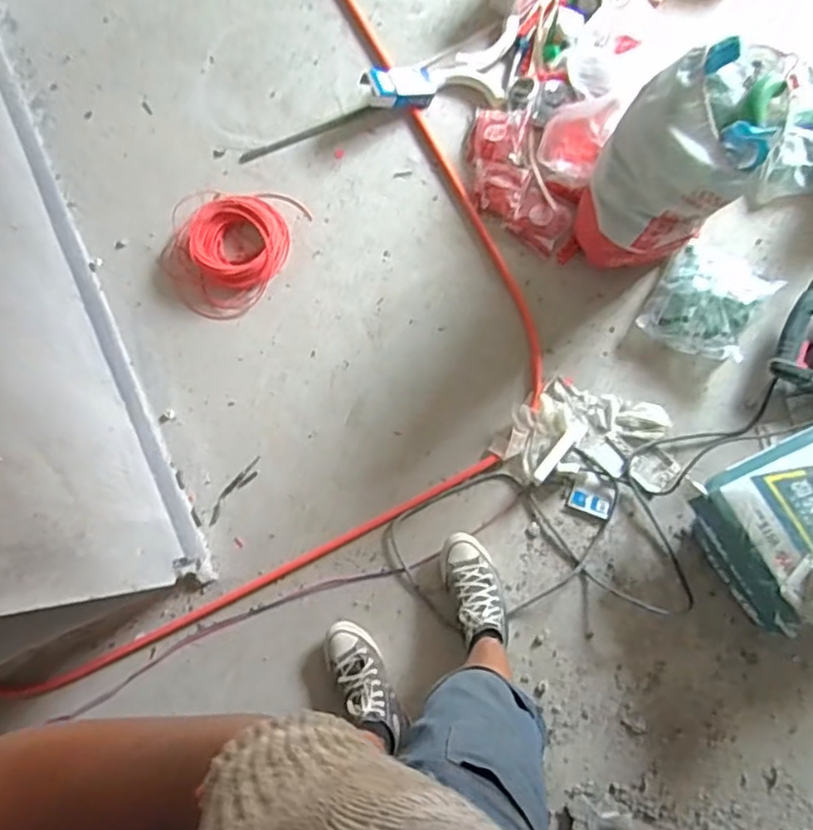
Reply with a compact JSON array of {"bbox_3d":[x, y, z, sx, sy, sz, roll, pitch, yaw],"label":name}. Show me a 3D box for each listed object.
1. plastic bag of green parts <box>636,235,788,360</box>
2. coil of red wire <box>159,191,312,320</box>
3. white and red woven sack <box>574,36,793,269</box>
[{"bbox_3d":[0.672,-0.249,1.447,0.224,0.084,0.243,31,80,6],"label":"plastic bag of green parts"},{"bbox_3d":[-0.425,-0.405,1.529,0.289,0.055,0.343,27,82,7],"label":"coil of red wire"},{"bbox_3d":[0.511,-0.477,1.267,0.251,0.427,0.228,19,81,6],"label":"white and red woven sack"}]

